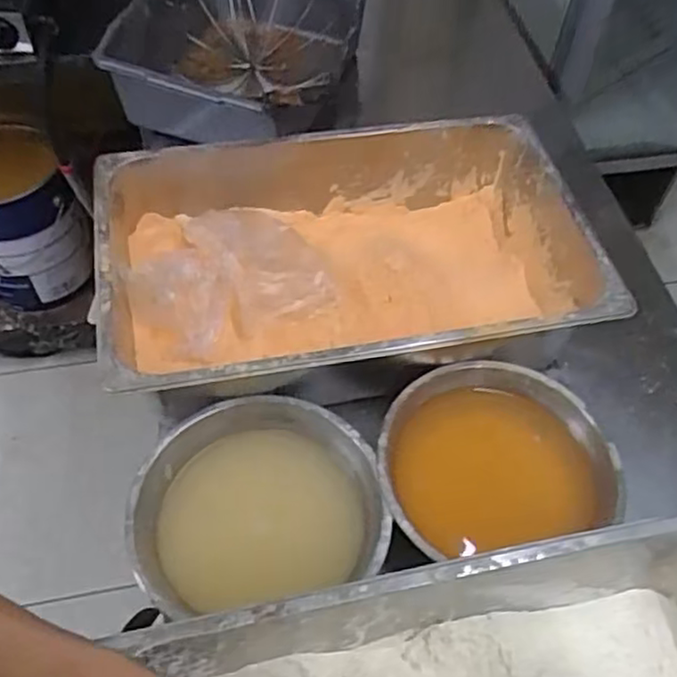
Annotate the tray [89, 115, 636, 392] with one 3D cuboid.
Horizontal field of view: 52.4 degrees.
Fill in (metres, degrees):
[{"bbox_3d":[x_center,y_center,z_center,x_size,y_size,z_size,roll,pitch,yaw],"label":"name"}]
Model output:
[{"bbox_3d":[0.009,-0.092,0.810,0.534,0.145,0.367,-6,53,-8],"label":"tray"}]

